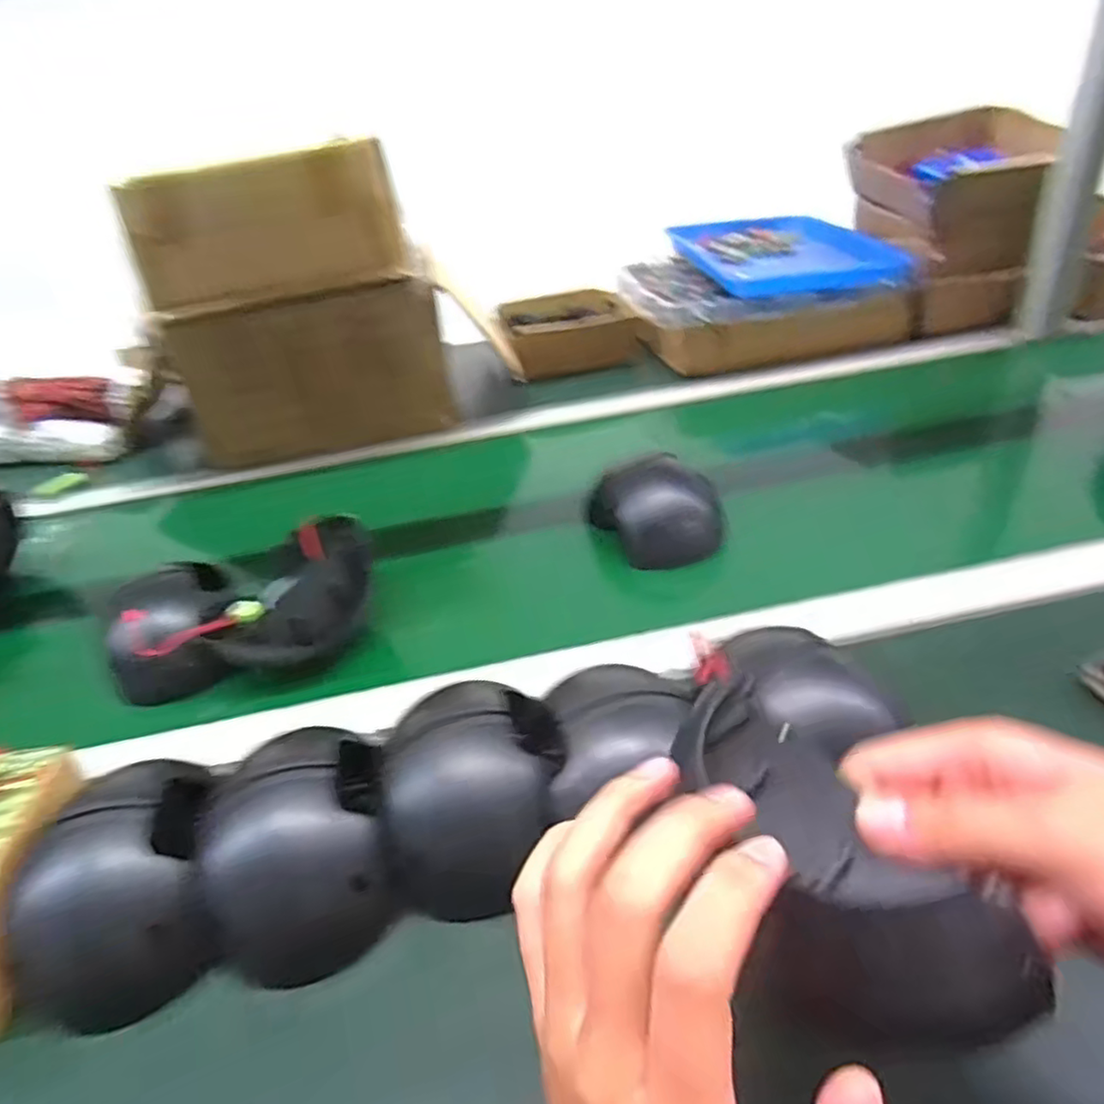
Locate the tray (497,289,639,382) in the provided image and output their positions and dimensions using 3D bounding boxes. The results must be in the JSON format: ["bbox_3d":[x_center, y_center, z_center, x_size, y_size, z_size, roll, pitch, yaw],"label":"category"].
[{"bbox_3d":[0.017,-0.332,1.018,0.191,0.067,0.217,-8,34,0],"label":"tray"}]

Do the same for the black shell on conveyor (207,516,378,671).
[{"bbox_3d":[-0.177,0.035,0.486,0.063,0.065,0.115,10,38,24],"label":"black shell on conveyor"}]

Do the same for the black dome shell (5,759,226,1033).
[{"bbox_3d":[-0.213,0.165,0.332,0.088,0.065,0.094,-15,35,-11],"label":"black dome shell"}]

